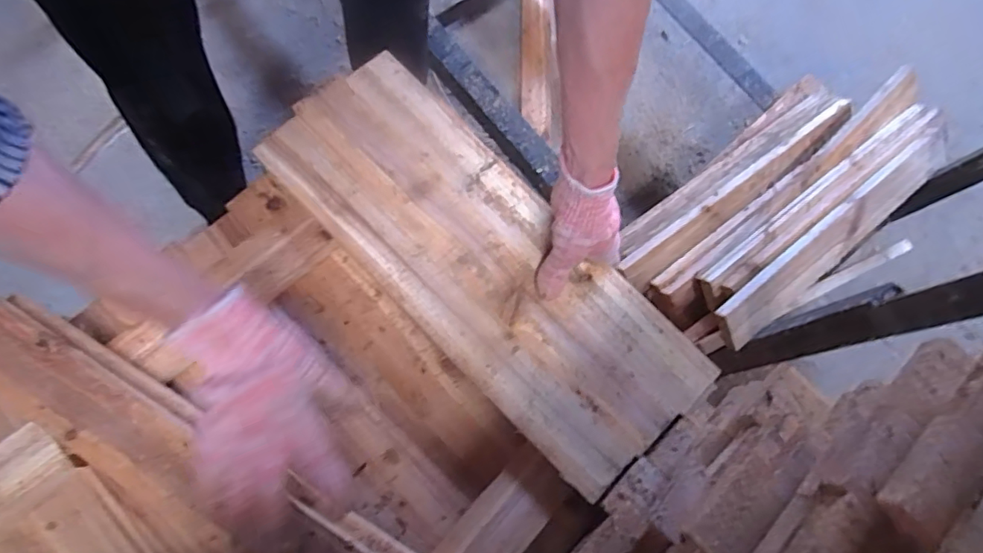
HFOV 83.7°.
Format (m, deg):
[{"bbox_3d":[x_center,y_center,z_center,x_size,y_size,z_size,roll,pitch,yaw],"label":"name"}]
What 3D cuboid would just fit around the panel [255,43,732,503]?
[{"bbox_3d":[-0.012,-0.017,0.570,0.185,0.035,0.486,-44,83,-10],"label":"panel"}]

